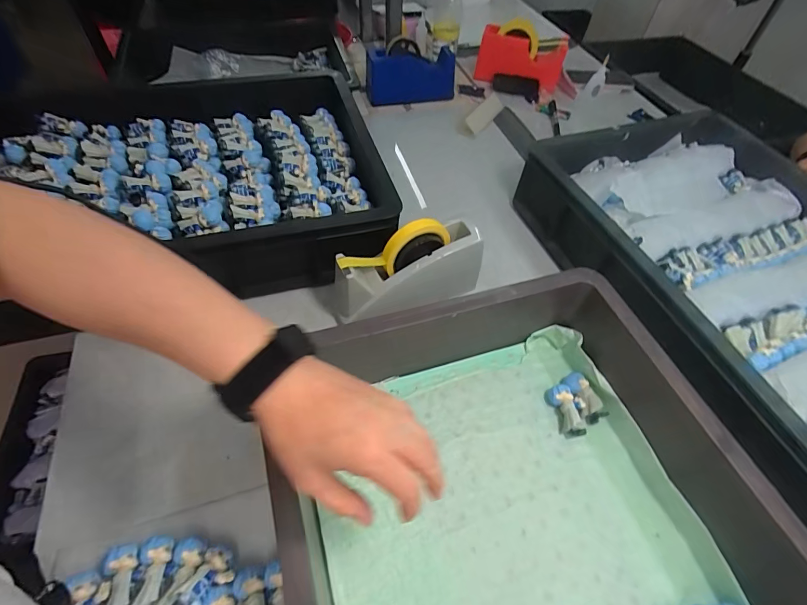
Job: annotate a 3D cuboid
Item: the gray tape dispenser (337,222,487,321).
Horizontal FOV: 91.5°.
[{"bbox_3d":[0.007,-0.061,0.525,0.202,0.094,0.065,-12,29,-11],"label":"gray tape dispenser"}]

